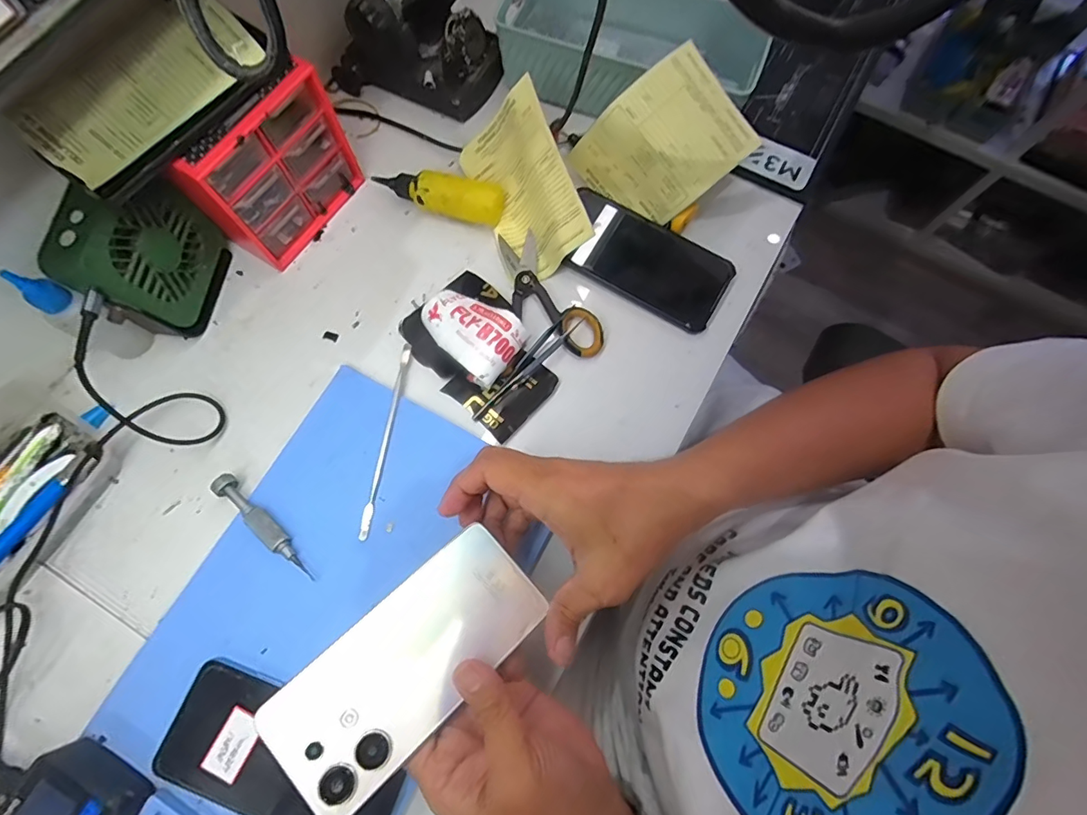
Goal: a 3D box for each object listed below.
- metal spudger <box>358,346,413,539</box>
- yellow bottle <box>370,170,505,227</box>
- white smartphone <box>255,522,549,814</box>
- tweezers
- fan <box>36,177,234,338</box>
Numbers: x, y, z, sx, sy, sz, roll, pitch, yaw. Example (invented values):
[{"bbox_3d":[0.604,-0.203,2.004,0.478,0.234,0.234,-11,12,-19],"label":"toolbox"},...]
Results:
[{"bbox_3d":[-0.128,0.024,0.401,0.008,0.004,0.161,8,74,2],"label":"metal spudger"},{"bbox_3d":[-0.096,-0.195,0.460,0.118,0.037,0.030,11,75,3],"label":"yellow bottle"},{"bbox_3d":[-0.079,0.149,0.295,0.159,0.011,0.075,-40,78,-19],"label":"white smartphone"},{"bbox_3d":[-0.014,-0.039,0.422,0.019,0.012,0.127,43,79,11],"label":"tweezers"},{"bbox_3d":[-0.318,-0.120,0.399,0.049,0.114,0.105,2,74,1],"label":"fan"}]

